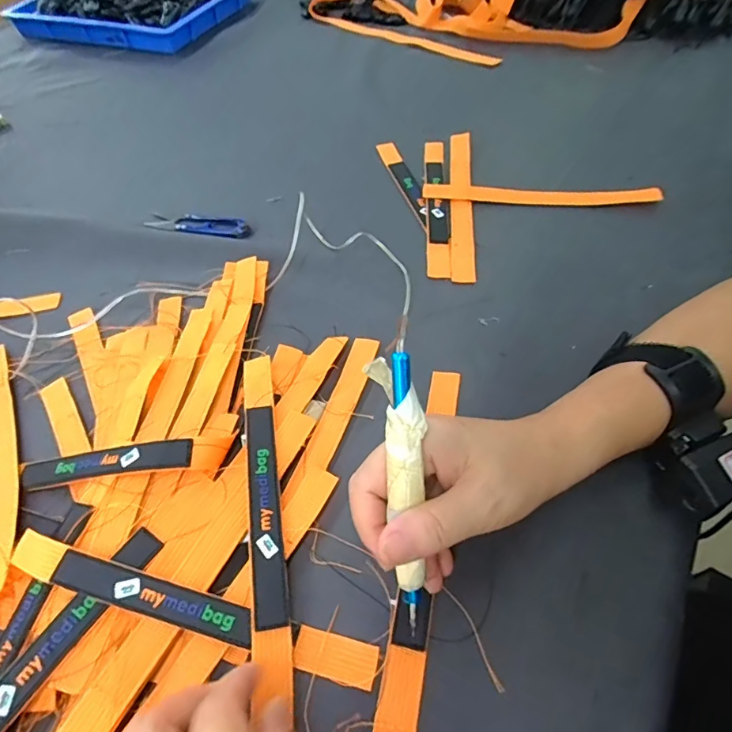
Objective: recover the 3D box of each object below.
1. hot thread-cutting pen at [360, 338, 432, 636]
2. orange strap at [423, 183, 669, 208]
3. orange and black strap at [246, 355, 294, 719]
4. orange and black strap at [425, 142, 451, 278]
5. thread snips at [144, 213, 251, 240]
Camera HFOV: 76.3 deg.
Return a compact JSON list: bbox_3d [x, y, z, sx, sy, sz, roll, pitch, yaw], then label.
[{"bbox_3d":[0.018,0.059,0.225,0.024,0.014,0.134,-5,94,1],"label":"hot thread-cutting pen"},{"bbox_3d":[0.170,-0.171,0.462,0.223,0.012,0.019,6,55,9],"label":"orange strap"},{"bbox_3d":[-0.063,0.080,0.291,0.019,0.010,0.206,-10,56,-3],"label":"orange and black strap"},{"bbox_3d":[0.074,-0.170,0.476,0.023,0.007,0.217,1,54,5],"label":"orange and black strap"},{"bbox_3d":[-0.175,-0.146,0.480,0.116,0.009,0.028,10,56,12],"label":"thread snips"}]

